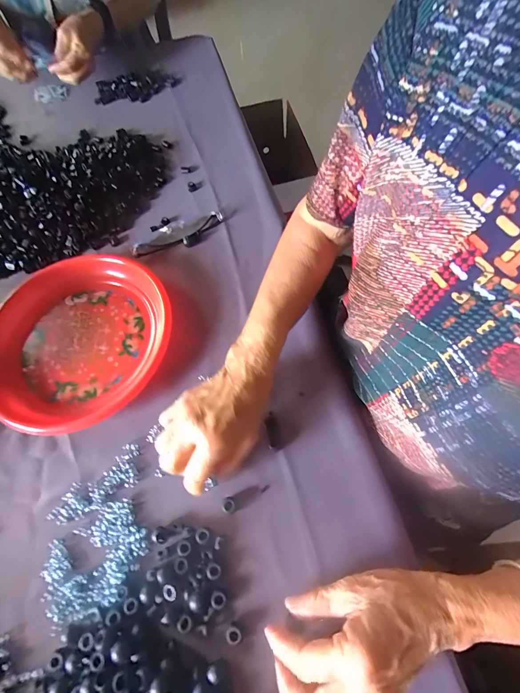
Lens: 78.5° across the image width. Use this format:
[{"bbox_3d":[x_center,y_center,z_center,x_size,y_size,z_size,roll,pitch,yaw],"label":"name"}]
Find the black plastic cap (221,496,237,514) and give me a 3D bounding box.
[{"bbox_3d":[-0.030,0.151,0.304,0.014,0.009,0.014,-3,63,5],"label":"black plastic cap"}]

